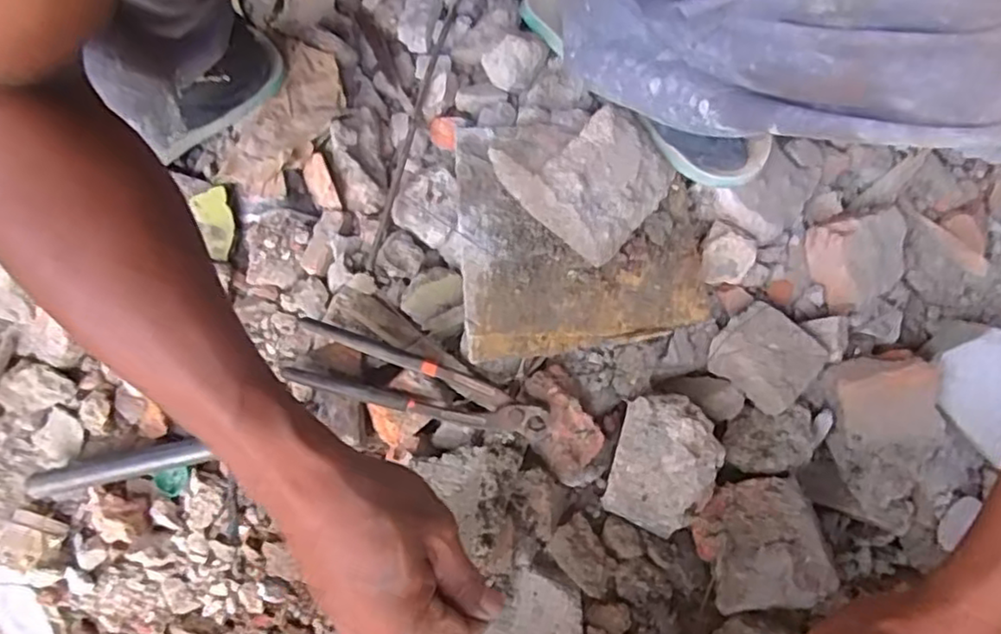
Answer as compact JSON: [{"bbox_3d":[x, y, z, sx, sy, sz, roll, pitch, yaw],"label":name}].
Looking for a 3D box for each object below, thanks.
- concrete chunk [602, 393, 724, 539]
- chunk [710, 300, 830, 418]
[{"bbox_3d":[0.137,0.121,0.549,0.089,0.050,0.108,16,75,4],"label":"concrete chunk"},{"bbox_3d":[0.235,0.032,0.585,0.085,0.027,0.080,39,78,9],"label":"chunk"}]

